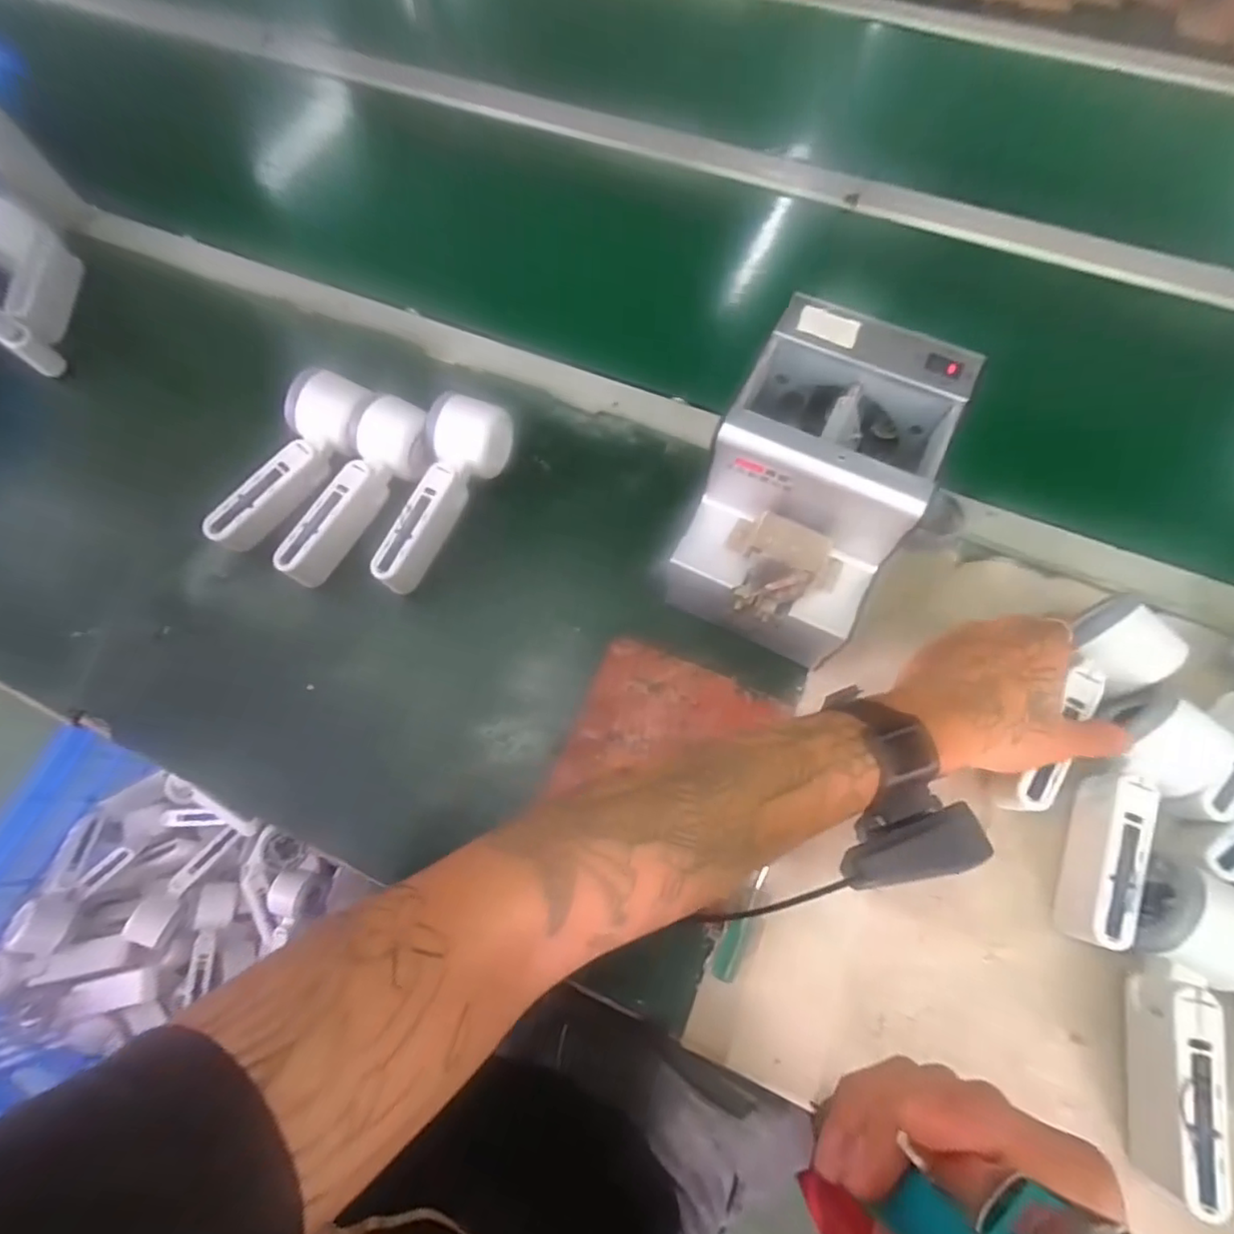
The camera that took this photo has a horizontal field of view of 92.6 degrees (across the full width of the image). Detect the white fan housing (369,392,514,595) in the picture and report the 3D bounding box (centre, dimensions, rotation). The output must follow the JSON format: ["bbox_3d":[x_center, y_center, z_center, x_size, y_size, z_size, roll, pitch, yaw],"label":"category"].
[{"bbox_3d":[-0.137,-0.095,0.466,0.053,0.066,0.163,17,71,9],"label":"white fan housing"}]

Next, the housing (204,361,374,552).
[{"bbox_3d":[-0.253,-0.121,0.465,0.057,0.046,0.163,23,72,11],"label":"housing"}]

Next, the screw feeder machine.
[{"bbox_3d":[0.126,-0.077,0.401,0.124,0.150,0.176,22,72,10],"label":"screw feeder machine"}]

